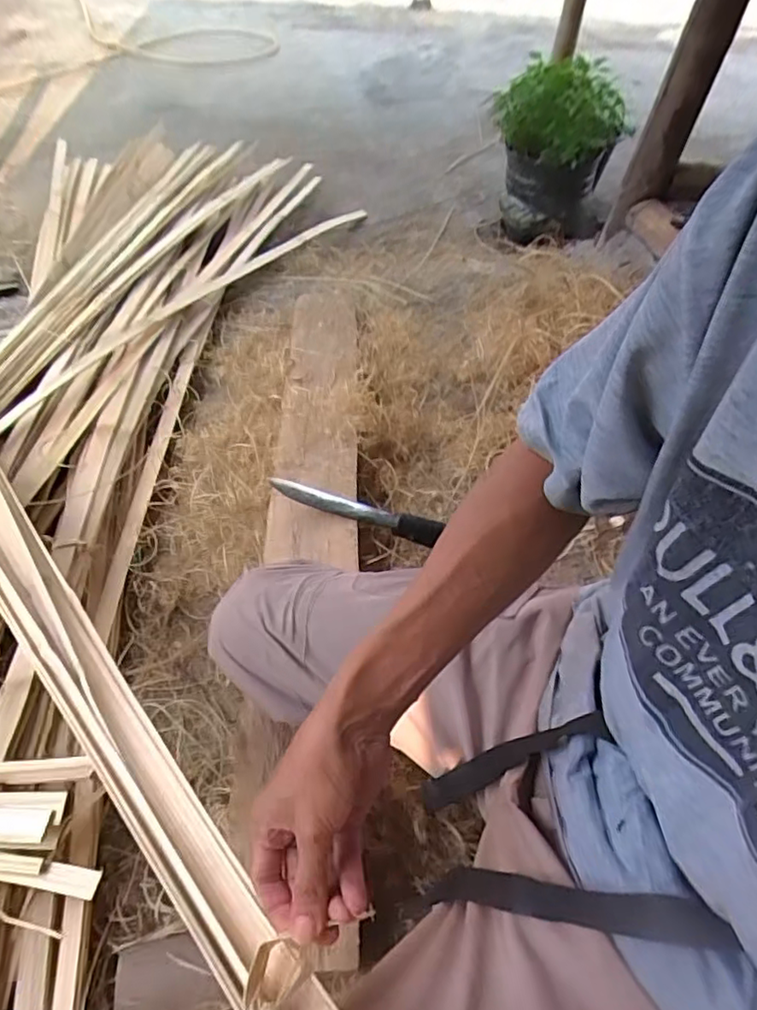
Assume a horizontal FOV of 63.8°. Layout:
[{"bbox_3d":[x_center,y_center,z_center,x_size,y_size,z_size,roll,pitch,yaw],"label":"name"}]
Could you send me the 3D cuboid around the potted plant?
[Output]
[{"bbox_3d":[0.448,-0.904,1.564,0.256,0.350,0.297,26,52,17],"label":"potted plant"}]

